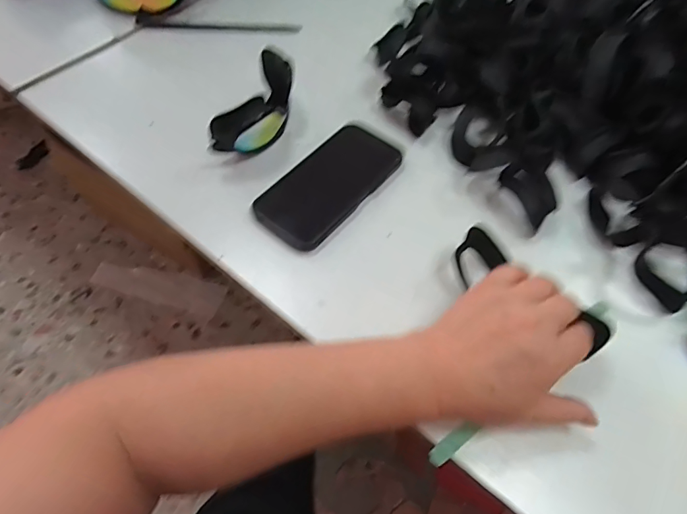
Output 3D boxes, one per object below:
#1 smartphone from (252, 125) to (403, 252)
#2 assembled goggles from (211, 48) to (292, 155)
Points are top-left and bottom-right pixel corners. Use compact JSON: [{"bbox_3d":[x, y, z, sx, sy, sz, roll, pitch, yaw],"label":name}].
[{"bbox_3d":[-0.014,-0.077,0.454,0.081,0.013,0.161,37,63,18],"label":"smartphone"},{"bbox_3d":[-0.089,-0.155,0.471,0.058,0.058,0.129,18,59,7],"label":"assembled goggles"}]

